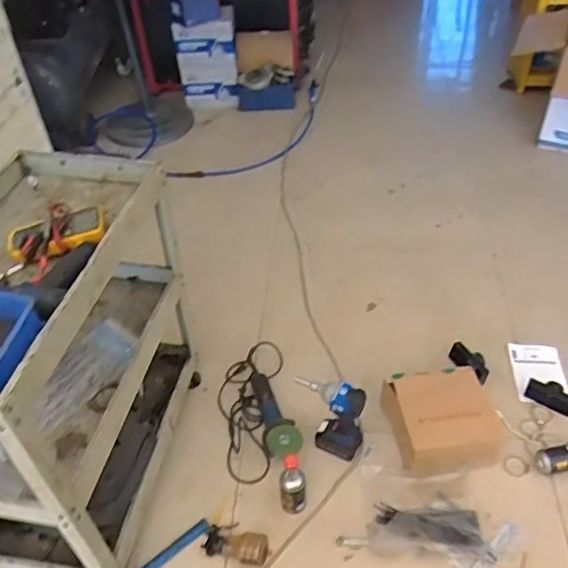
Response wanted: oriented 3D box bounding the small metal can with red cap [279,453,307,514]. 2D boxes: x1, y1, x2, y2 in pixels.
[{"bbox_3d":[0.022,0.471,1.385,0.060,0.177,0.059,-1,45,1],"label":"small metal can with red cap"}]

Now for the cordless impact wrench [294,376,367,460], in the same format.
[{"bbox_3d":[0.107,0.327,1.498,0.195,0.241,0.073,18,48,19],"label":"cordless impact wrench"}]

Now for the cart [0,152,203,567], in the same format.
[{"bbox_3d":[-0.490,0.176,1.293,0.367,0.706,0.665,5,44,9],"label":"cart"}]

